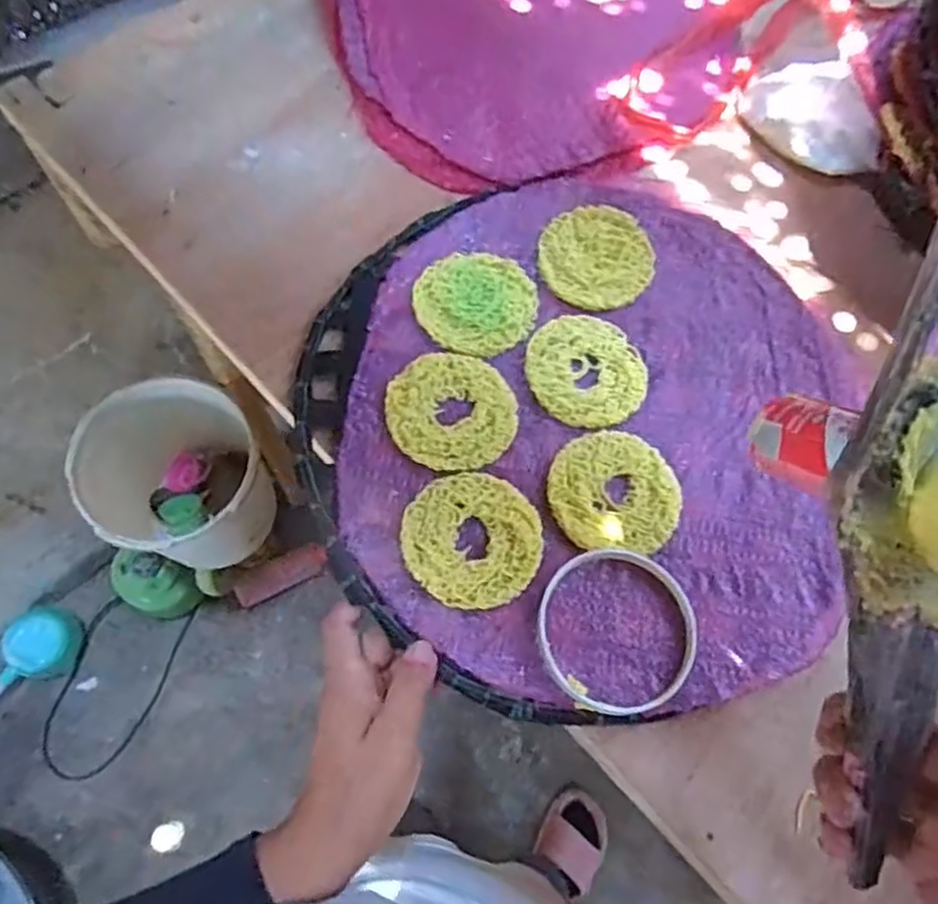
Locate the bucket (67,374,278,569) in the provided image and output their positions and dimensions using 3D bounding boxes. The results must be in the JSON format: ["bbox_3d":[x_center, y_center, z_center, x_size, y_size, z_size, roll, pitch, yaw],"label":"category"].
[{"bbox_3d":[-0.415,0.040,1.009,0.188,0.279,0.226,42,72,14],"label":"bucket"}]

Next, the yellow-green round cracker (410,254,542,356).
[{"bbox_3d":[0.005,-0.103,0.465,0.077,0.005,0.080,1,68,-3],"label":"yellow-green round cracker"}]

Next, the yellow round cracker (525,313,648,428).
[{"bbox_3d":[0.077,-0.053,0.456,0.078,0.006,0.075,1,68,-3],"label":"yellow round cracker"}]

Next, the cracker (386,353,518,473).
[{"bbox_3d":[-0.010,-0.026,0.438,0.078,0.007,0.077,1,68,-3],"label":"cracker"}]

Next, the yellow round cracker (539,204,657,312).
[{"bbox_3d":[0.089,-0.136,0.486,0.079,0.012,0.077,1,68,-3],"label":"yellow round cracker"}]

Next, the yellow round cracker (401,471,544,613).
[{"bbox_3d":[0.002,0.050,0.408,0.080,0.007,0.078,1,68,-3],"label":"yellow round cracker"}]

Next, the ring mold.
[{"bbox_3d":[0.083,0.099,0.391,0.088,0.013,0.091,1,68,-3],"label":"ring mold"}]

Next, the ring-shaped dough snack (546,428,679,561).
[{"bbox_3d":[0.089,0.024,0.426,0.078,0.007,0.075,1,68,-3],"label":"ring-shaped dough snack"}]

